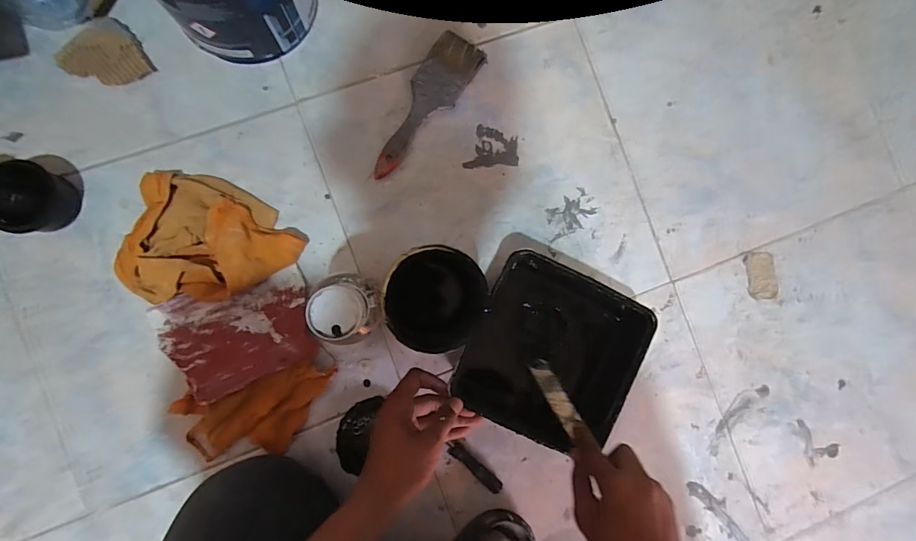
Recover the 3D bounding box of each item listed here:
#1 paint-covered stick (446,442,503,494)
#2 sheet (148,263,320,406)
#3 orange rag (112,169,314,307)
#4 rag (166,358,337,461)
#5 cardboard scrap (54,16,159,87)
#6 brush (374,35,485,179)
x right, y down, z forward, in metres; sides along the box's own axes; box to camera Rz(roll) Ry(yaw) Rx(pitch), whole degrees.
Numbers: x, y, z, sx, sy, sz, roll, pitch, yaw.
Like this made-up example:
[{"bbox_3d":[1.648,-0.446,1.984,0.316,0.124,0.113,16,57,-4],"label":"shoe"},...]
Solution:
[{"bbox_3d":[0.022,0.256,0.552,0.084,0.014,0.019,43,85,-4],"label":"paint-covered stick"},{"bbox_3d":[-0.263,0.077,0.514,0.170,0.044,0.123,-18,92,-6],"label":"sheet"},{"bbox_3d":[-0.300,-0.026,0.509,0.196,0.057,0.164,22,87,-6],"label":"orange rag"},{"bbox_3d":[-0.238,0.176,0.520,0.180,0.032,0.101,-15,91,-6],"label":"rag"},{"bbox_3d":[-0.433,-0.261,0.518,0.088,0.006,0.083,-33,93,-5],"label":"cardboard scrap"},{"bbox_3d":[-0.049,-0.216,0.553,0.063,0.018,0.209,37,86,-5],"label":"brush"}]

